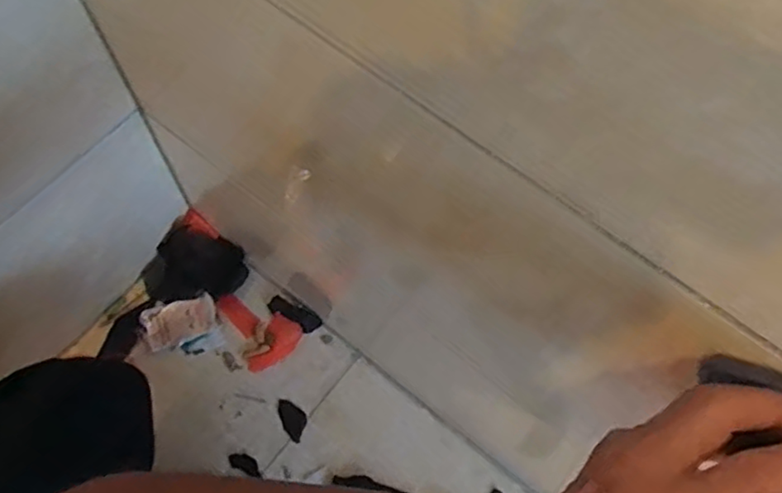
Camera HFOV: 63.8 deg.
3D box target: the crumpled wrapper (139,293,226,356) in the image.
[{"bbox_3d":[-0.271,0.107,0.817,0.092,0.025,0.072,-17,69,-10],"label":"crumpled wrapper"}]

